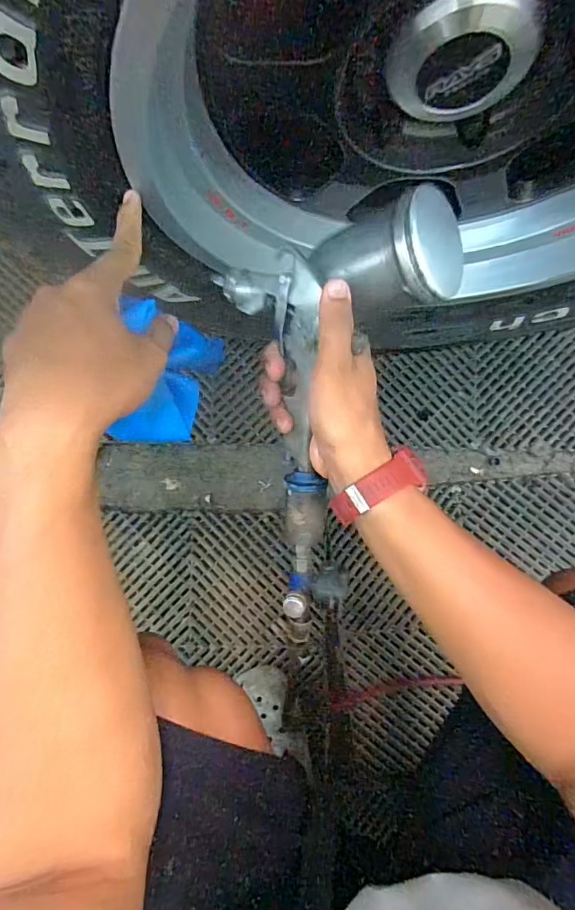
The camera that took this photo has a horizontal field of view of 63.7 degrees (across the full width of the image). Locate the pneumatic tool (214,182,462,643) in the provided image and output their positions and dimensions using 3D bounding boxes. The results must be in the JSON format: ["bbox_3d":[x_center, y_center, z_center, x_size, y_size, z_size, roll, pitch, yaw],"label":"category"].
[{"bbox_3d":[0.017,-0.020,0.379,0.168,0.084,0.346,8,103,1],"label":"pneumatic tool"}]

